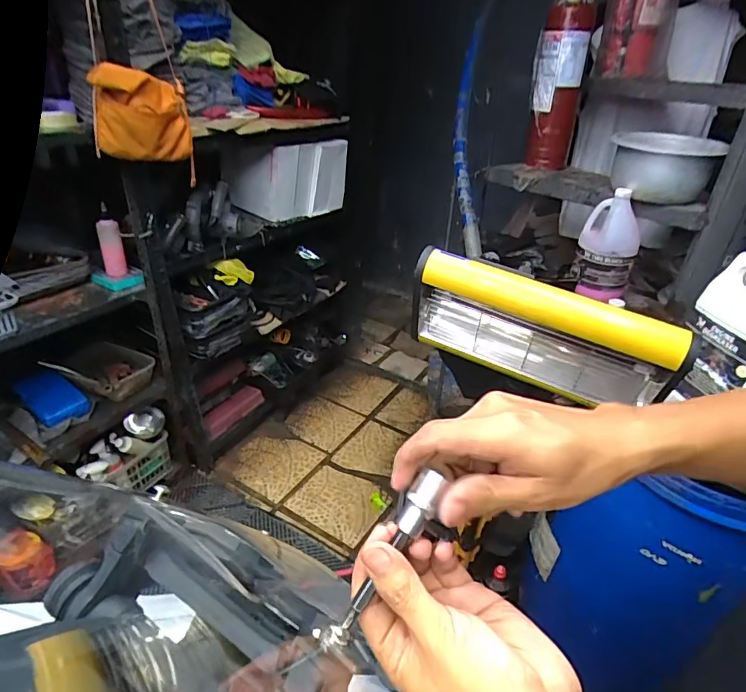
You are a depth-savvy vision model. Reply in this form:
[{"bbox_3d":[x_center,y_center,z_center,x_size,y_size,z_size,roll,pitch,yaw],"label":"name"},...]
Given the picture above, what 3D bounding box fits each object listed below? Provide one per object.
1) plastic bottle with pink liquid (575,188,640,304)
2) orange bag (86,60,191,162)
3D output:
[{"bbox_3d":[0.650,-0.276,1.335,0.151,0.259,0.142,18,33,21],"label":"plastic bottle with pink liquid"},{"bbox_3d":[-0.532,-0.537,1.130,0.205,0.192,0.063,-12,26,-31],"label":"orange bag"}]

